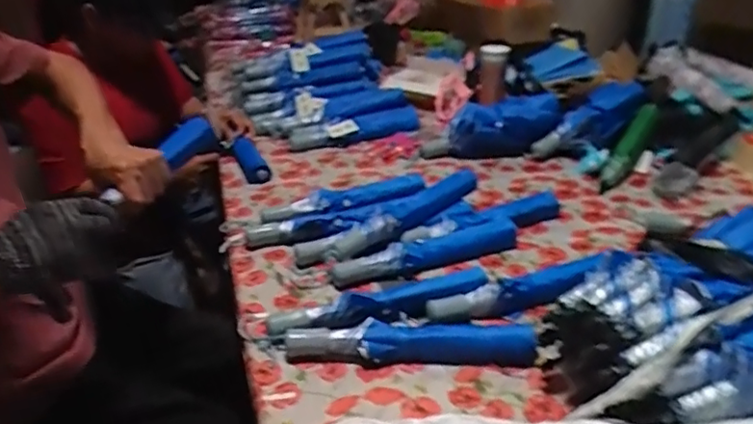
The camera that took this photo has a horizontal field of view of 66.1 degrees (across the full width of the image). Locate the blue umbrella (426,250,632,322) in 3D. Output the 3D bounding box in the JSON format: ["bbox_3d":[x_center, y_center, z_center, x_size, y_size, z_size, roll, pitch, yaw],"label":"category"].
[{"bbox_3d":[0.233,0.114,0.877,0.323,0.053,0.048,-12,32,-16],"label":"blue umbrella"}]

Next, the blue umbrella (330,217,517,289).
[{"bbox_3d":[0.086,0.064,0.985,0.337,0.045,0.062,-11,31,-16],"label":"blue umbrella"}]

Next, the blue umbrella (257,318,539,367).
[{"bbox_3d":[0.025,0.179,0.788,0.377,0.045,0.051,-1,30,1],"label":"blue umbrella"}]

